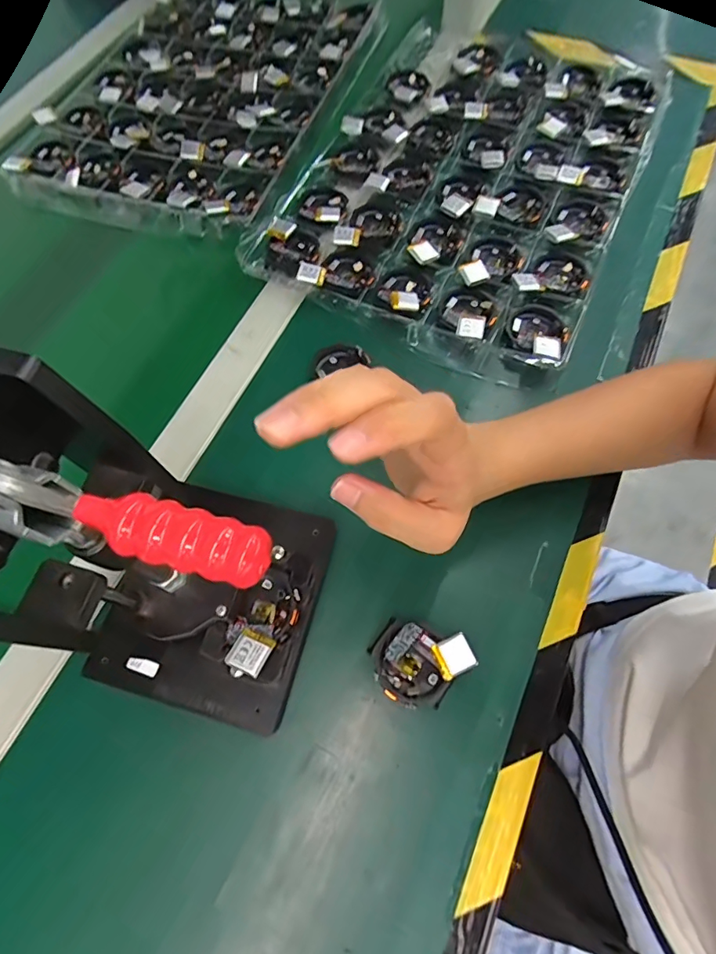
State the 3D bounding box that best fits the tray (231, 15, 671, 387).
[{"bbox_3d":[0.110,-0.311,0.476,0.304,0.024,0.420,24,69,13],"label":"tray"}]

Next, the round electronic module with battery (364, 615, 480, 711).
[{"bbox_3d":[0.039,0.120,0.307,0.061,0.018,0.047,13,68,8],"label":"round electronic module with battery"}]

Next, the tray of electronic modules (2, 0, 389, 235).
[{"bbox_3d":[-0.181,-0.461,0.576,0.325,0.030,0.437,21,69,12],"label":"tray of electronic modules"}]

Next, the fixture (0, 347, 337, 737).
[{"bbox_3d":[-0.095,0.052,0.231,0.129,0.218,0.116,14,68,8],"label":"fixture"}]

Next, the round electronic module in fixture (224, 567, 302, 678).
[{"bbox_3d":[-0.062,0.085,0.295,0.044,0.018,0.060,21,70,11],"label":"round electronic module in fixture"}]

